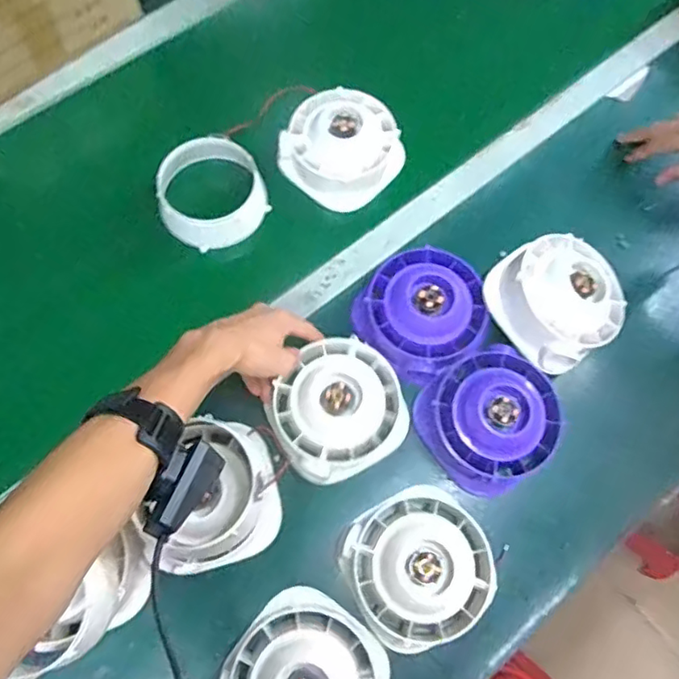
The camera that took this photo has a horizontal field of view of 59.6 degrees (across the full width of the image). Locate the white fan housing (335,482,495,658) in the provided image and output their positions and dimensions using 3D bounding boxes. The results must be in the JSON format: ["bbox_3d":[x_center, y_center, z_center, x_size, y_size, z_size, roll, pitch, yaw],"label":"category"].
[{"bbox_3d":[0.077,0.218,0.570,0.131,0.063,0.132,1,71,-2],"label":"white fan housing"}]

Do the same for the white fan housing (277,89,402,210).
[{"bbox_3d":[0.005,-0.240,0.727,0.135,0.064,0.132,1,71,-2],"label":"white fan housing"}]

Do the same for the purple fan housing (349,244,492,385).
[{"bbox_3d":[0.092,-0.032,0.645,0.131,0.050,0.129,37,74,10],"label":"purple fan housing"}]

